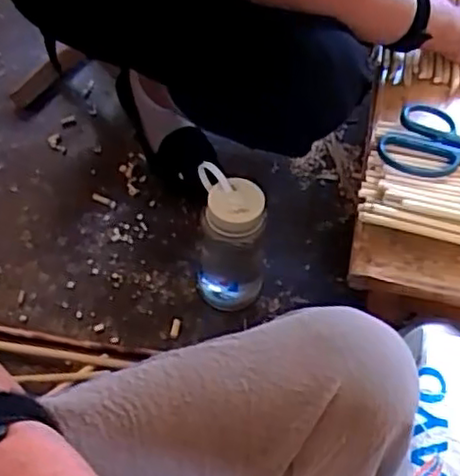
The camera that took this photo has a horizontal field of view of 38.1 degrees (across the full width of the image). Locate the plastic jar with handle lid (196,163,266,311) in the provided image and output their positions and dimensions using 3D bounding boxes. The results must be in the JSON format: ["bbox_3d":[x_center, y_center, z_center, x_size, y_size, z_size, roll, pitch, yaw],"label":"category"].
[{"bbox_3d":[-0.001,0.011,0.835,0.083,0.202,0.072,9,53,6],"label":"plastic jar with handle lid"}]

